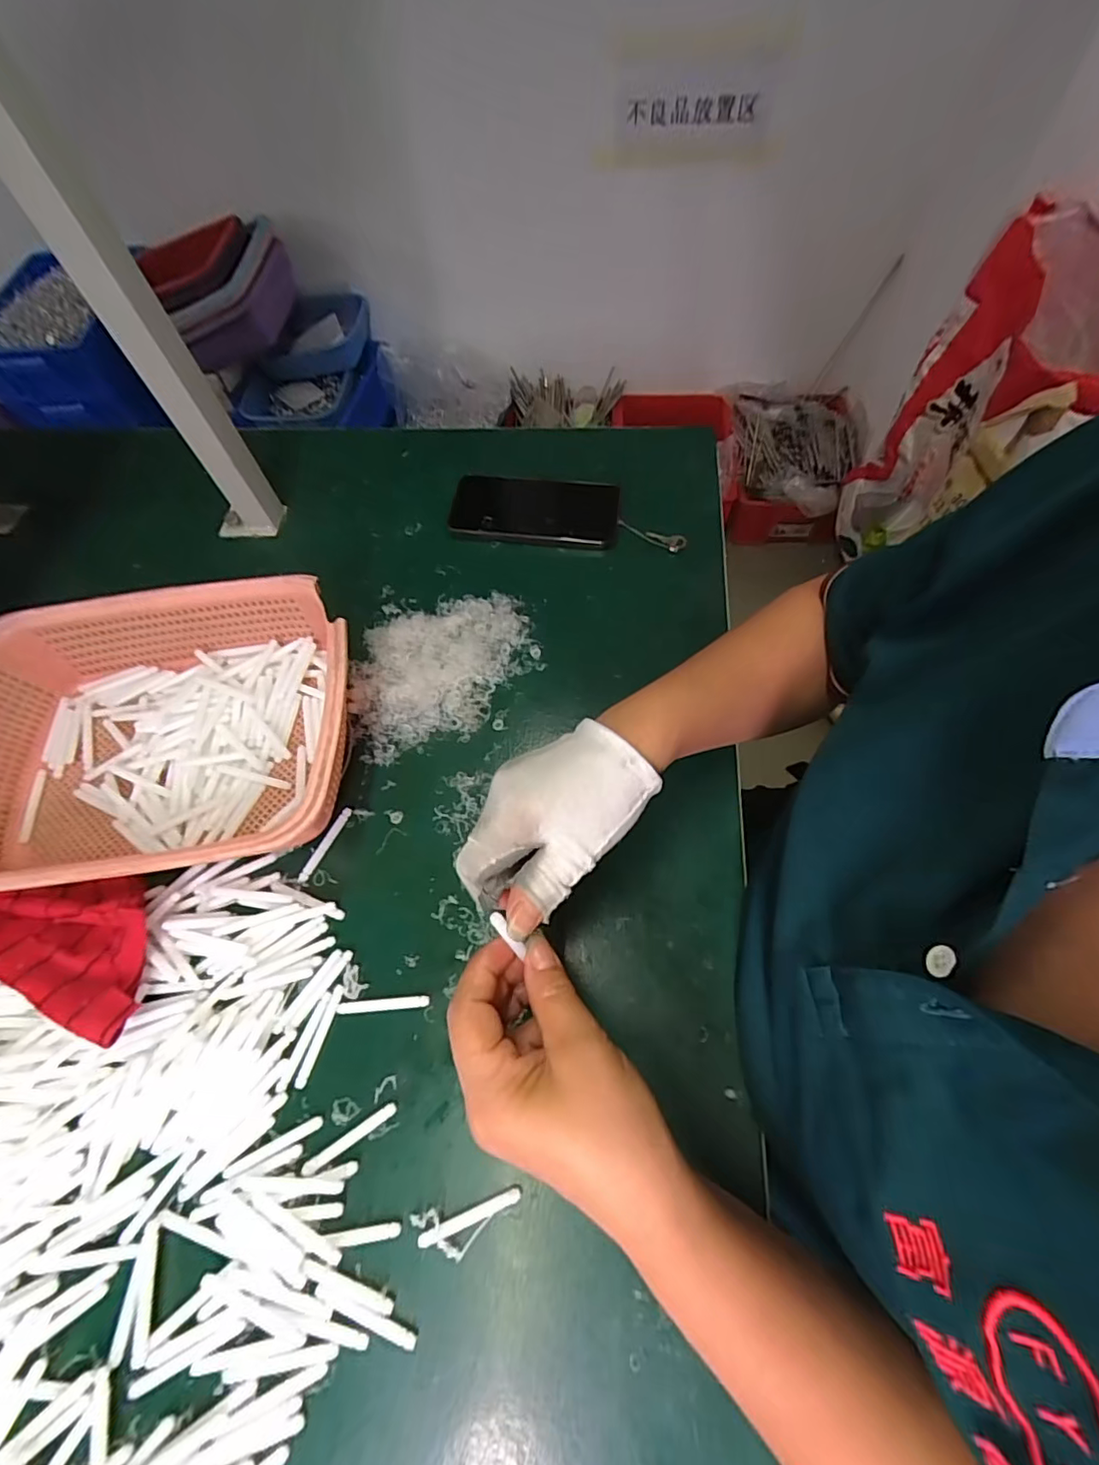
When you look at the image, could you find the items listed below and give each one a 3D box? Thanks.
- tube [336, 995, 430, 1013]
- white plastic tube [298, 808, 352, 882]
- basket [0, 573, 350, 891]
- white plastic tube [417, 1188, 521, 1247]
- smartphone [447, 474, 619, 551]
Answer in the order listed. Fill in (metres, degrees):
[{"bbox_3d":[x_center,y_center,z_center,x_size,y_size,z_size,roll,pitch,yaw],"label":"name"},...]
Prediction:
[{"bbox_3d":[-0.108,0.176,0.352,0.059,0.004,0.007,-5,64,0],"label":"tube"},{"bbox_3d":[-0.164,0.082,0.399,0.007,0.006,0.059,25,68,13],"label":"white plastic tube"},{"bbox_3d":[-0.285,0.004,0.402,0.288,0.075,0.213,-8,64,-1],"label":"basket"},{"bbox_3d":[-0.044,0.270,0.303,0.058,0.004,0.007,-19,65,-6],"label":"white plastic tube"},{"bbox_3d":[-0.015,-0.216,0.525,0.160,0.015,0.080,7,65,6],"label":"smartphone"}]

